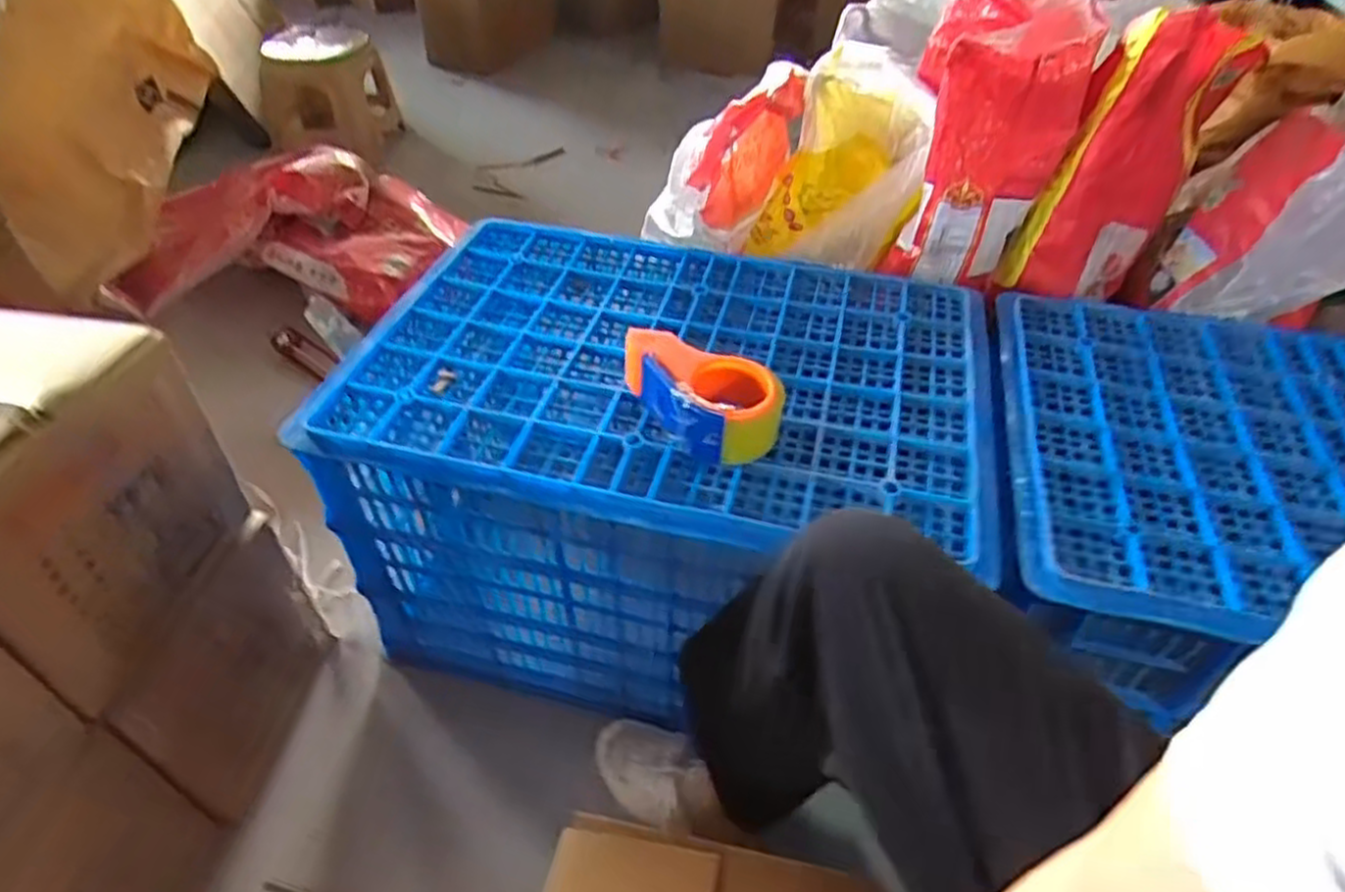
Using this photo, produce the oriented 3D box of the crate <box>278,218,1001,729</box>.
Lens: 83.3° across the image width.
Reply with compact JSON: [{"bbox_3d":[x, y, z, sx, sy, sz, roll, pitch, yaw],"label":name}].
[{"bbox_3d":[-0.003,0.035,0.923,0.632,0.362,0.432,11,45,10],"label":"crate"}]

